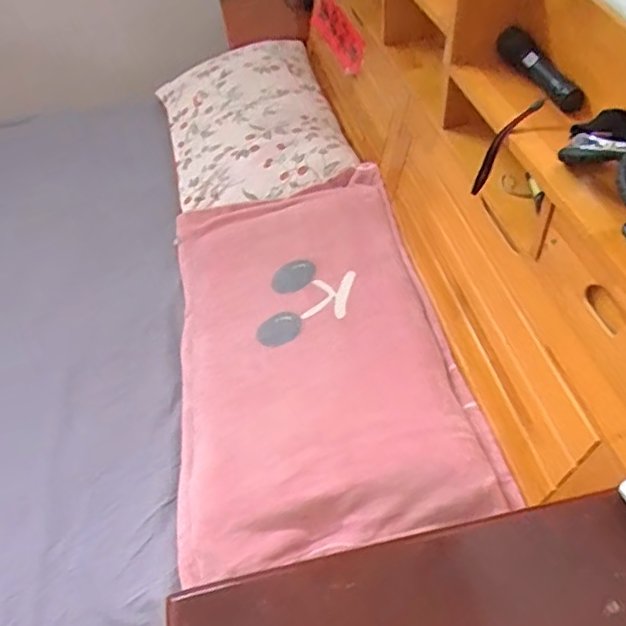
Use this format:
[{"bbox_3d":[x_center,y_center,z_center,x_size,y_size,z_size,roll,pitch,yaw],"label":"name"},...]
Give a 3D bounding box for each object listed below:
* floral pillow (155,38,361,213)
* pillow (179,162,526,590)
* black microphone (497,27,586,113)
[{"bbox_3d":[-0.157,-0.480,1.439,0.402,0.093,0.651,-13,49,-7],"label":"floral pillow"},{"bbox_3d":[-0.018,0.039,1.015,0.445,0.086,0.764,-11,49,-5],"label":"pillow"},{"bbox_3d":[0.301,-0.332,0.791,0.035,0.046,0.185,-10,48,-4],"label":"black microphone"}]

